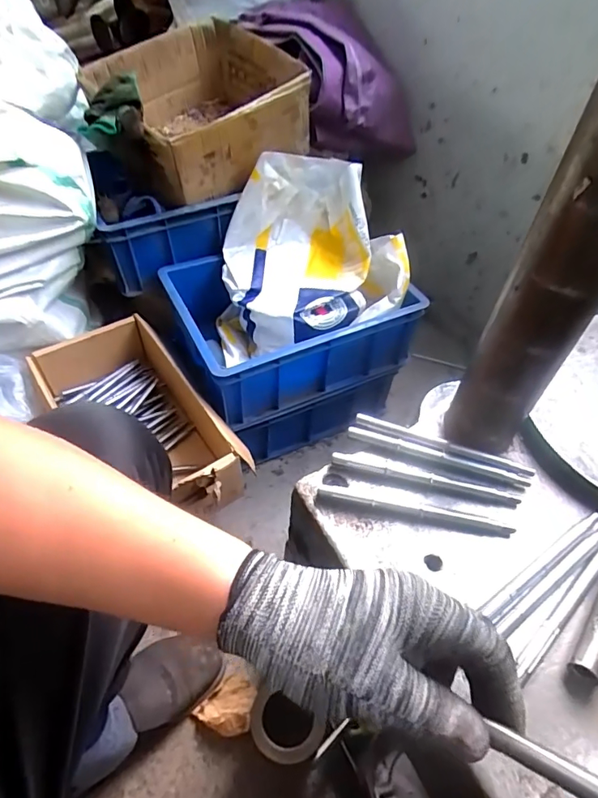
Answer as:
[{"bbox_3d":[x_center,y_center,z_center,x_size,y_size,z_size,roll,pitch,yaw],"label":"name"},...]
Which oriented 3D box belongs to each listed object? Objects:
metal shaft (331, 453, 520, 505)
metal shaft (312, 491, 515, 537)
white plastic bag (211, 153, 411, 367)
[{"bbox_3d":[0.109,0.069,0.430,0.163,0.011,0.010,12,50,6],"label":"metal shaft"},{"bbox_3d":[0.096,0.094,0.411,0.160,0.007,0.011,10,50,4],"label":"metal shaft"},{"bbox_3d":[0.016,-0.239,0.869,0.319,0.244,0.267,-3,51,-7],"label":"white plastic bag"}]

